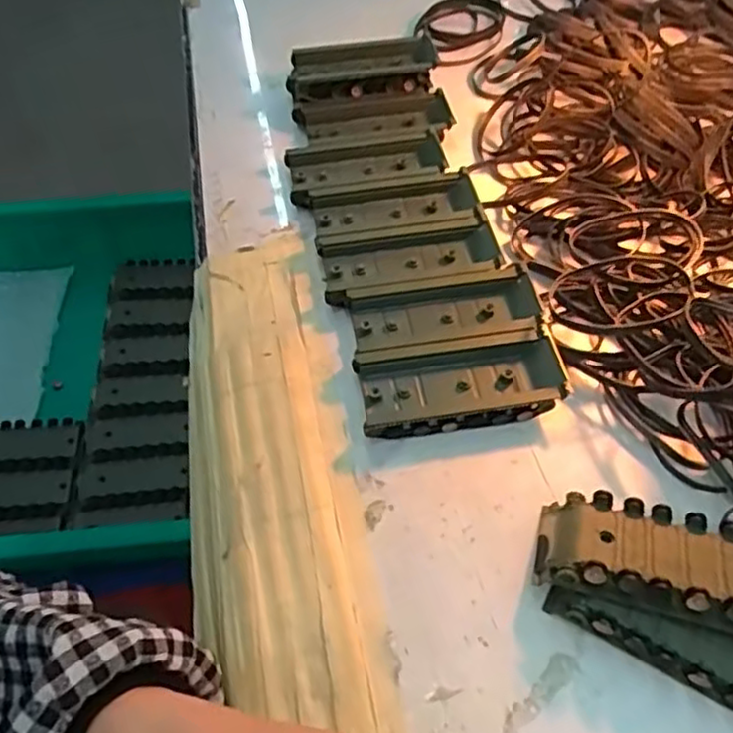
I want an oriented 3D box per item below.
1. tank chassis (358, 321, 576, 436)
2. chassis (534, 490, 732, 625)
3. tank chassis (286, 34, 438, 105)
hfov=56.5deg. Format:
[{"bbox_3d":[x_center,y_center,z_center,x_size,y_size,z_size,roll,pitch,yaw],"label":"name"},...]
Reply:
[{"bbox_3d":[0.048,0.010,0.336,0.099,0.015,0.040,-10,54,-4],"label":"tank chassis"},{"bbox_3d":[0.119,0.080,0.275,0.094,0.022,0.043,10,39,13],"label":"chassis"},{"bbox_3d":[-0.002,-0.204,0.478,0.099,0.027,0.047,-13,54,-6],"label":"tank chassis"}]

